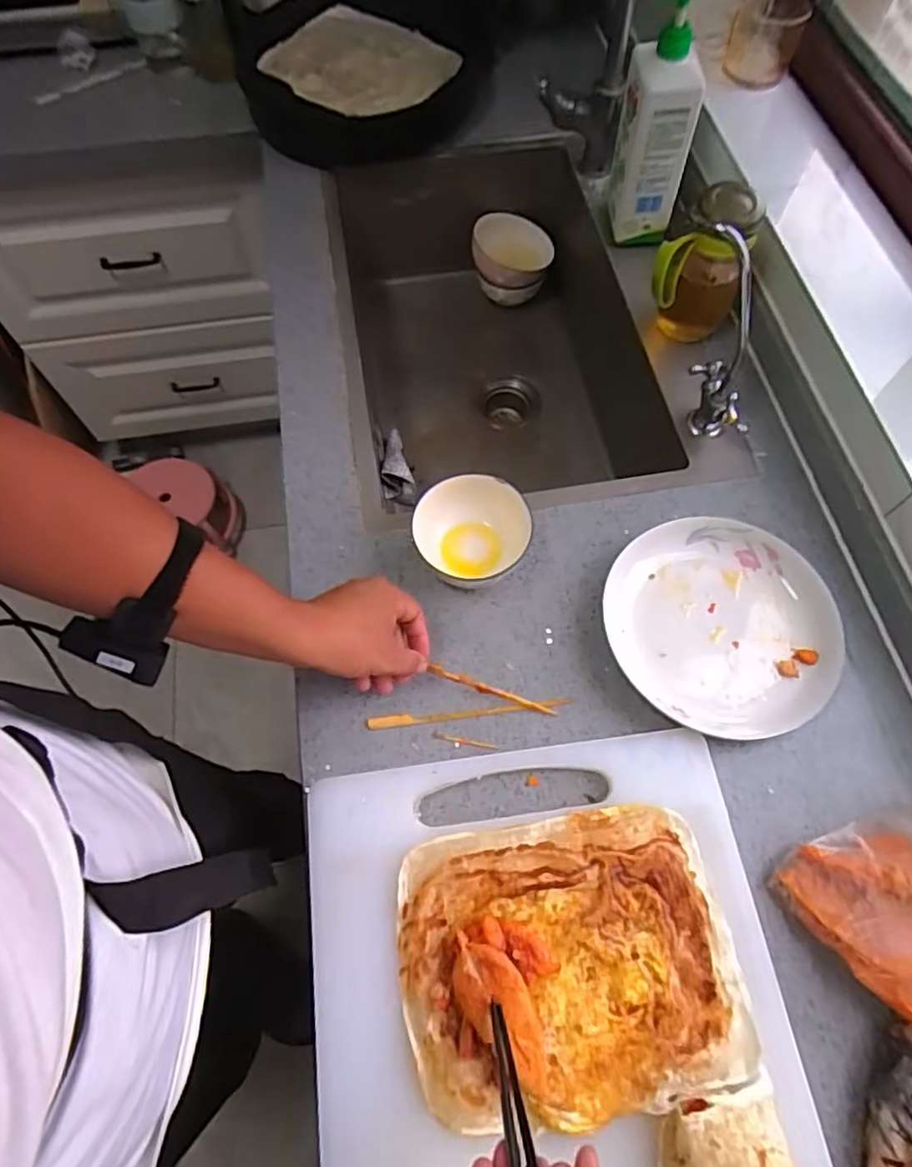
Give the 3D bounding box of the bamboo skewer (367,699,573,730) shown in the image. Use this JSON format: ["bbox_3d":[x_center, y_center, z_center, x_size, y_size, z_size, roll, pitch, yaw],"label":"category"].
[{"bbox_3d":[0.013,0.121,0.598,0.191,0.005,0.012,-7,65,-1],"label":"bamboo skewer"}]

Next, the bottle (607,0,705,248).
[{"bbox_3d":[0.229,-0.525,0.732,0.080,0.244,0.079,11,66,5],"label":"bottle"}]

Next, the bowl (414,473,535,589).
[{"bbox_3d":[0.016,-0.054,0.641,0.097,0.059,0.107,39,72,18],"label":"bowl"}]

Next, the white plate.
[{"bbox_3d":[0.262,0.035,0.615,0.218,0.022,0.210,-1,65,2],"label":"white plate"}]

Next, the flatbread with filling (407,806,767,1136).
[{"bbox_3d":[0.086,0.288,0.490,0.250,0.033,0.201,-11,65,-3],"label":"flatbread with filling"}]

